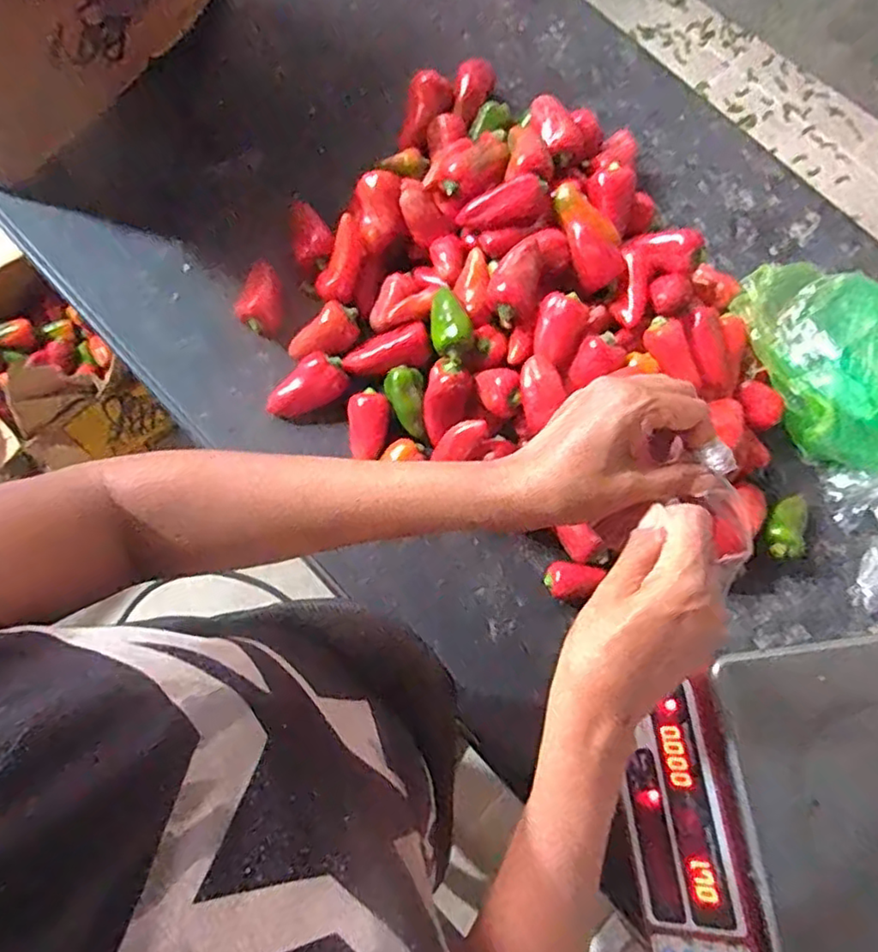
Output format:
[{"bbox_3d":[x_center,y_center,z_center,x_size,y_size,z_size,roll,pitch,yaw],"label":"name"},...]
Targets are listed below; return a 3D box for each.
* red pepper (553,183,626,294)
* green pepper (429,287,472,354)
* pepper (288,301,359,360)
[{"bbox_3d":[0.150,-0.252,0.659,0.052,0.034,0.117,-22,78,-6],"label":"red pepper"},{"bbox_3d":[0.009,-0.161,0.640,0.037,0.030,0.073,-8,76,-3],"label":"green pepper"},{"bbox_3d":[-0.122,-0.152,0.701,0.081,0.041,0.049,-43,106,13],"label":"pepper"}]

